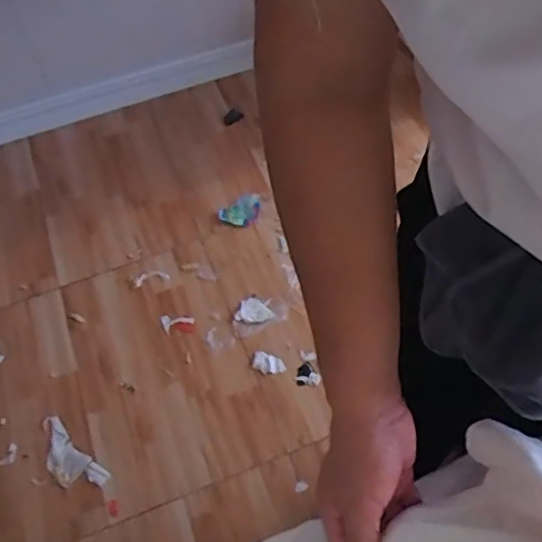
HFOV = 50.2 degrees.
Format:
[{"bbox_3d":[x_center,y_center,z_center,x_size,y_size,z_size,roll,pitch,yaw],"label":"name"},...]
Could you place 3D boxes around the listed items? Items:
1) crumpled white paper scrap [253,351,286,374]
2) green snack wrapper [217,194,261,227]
[{"bbox_3d":[-0.004,0.210,1.306,0.073,0.012,0.044,14,59,14],"label":"crumpled white paper scrap"},{"bbox_3d":[-0.080,-0.162,1.581,0.119,0.031,0.068,-34,60,-17],"label":"green snack wrapper"}]

